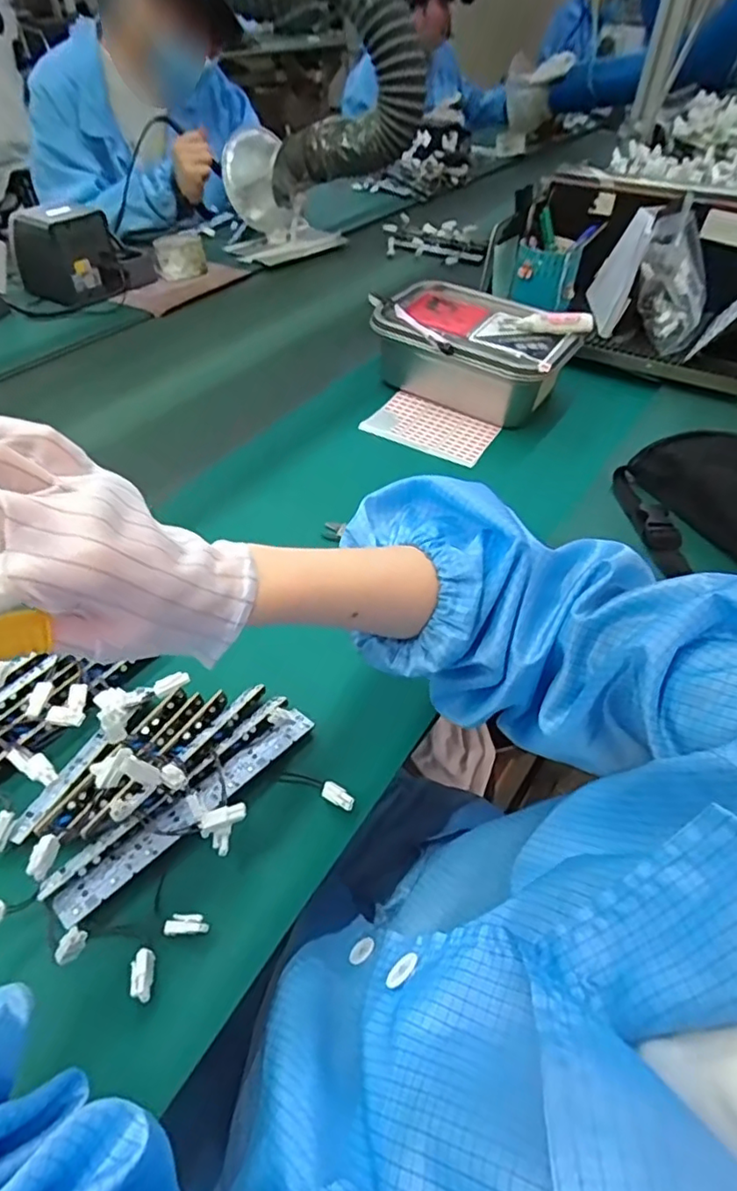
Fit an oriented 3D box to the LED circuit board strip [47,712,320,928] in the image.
[{"bbox_3d":[-0.116,0.141,0.403,0.023,0.008,0.191,35,55,28],"label":"LED circuit board strip"}]

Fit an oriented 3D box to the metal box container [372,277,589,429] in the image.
[{"bbox_3d":[0.123,-0.312,0.760,0.246,0.089,0.174,30,53,25],"label":"metal box container"}]

